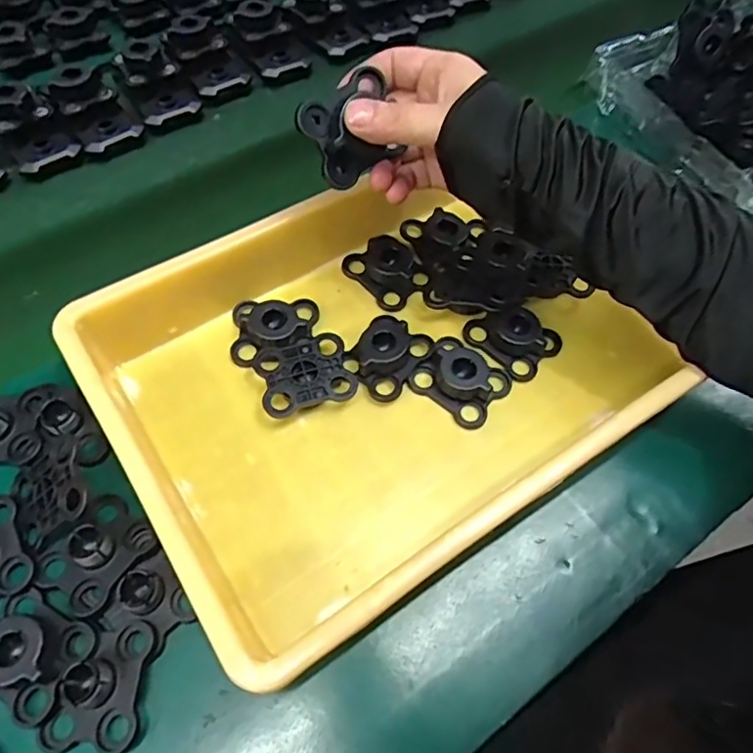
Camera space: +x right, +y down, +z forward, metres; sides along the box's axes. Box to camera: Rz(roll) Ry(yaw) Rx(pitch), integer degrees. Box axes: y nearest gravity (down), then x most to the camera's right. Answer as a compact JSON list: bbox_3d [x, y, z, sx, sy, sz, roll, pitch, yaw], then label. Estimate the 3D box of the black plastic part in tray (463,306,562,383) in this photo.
[{"bbox_3d":[0.099,-0.032,0.420,0.058,0.026,0.049,40,65,19],"label":"black plastic part in tray"}]

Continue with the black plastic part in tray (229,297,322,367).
[{"bbox_3d":[-0.072,-0.036,0.413,0.059,0.019,0.050,1,59,-3],"label":"black plastic part in tray"}]

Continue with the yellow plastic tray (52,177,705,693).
[{"bbox_3d":[0.002,-0.006,0.382,0.315,0.062,0.244,-31,66,-20],"label":"yellow plastic tray"}]

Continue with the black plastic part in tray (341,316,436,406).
[{"bbox_3d":[0.008,-0.017,0.404,0.046,0.022,0.056,35,63,16],"label":"black plastic part in tray"}]

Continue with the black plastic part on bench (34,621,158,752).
[{"bbox_3d":[-0.142,0.157,0.301,0.048,0.020,0.059,4,59,-1],"label":"black plastic part on bench"}]

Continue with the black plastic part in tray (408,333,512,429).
[{"bbox_3d":[0.058,-0.001,0.400,0.059,0.020,0.050,36,64,17],"label":"black plastic part in tray"}]

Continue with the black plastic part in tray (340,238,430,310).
[{"bbox_3d":[0.007,-0.084,0.440,0.044,0.021,0.057,-39,69,-23],"label":"black plastic part in tray"}]

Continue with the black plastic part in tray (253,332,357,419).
[{"bbox_3d":[-0.048,0.000,0.393,0.059,0.020,0.053,-15,61,-12],"label":"black plastic part in tray"}]

